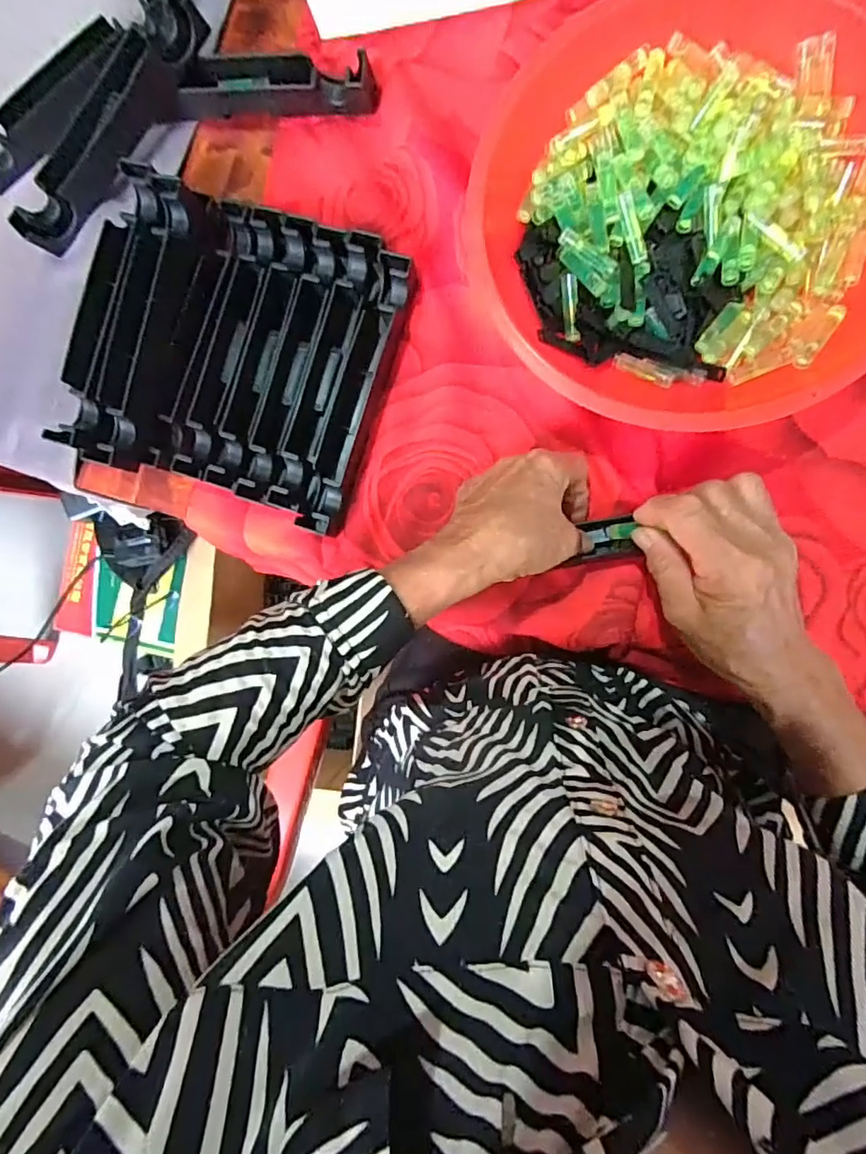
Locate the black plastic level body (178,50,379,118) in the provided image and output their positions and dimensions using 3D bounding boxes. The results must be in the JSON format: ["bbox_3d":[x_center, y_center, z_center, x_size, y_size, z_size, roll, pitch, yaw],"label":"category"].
[{"bbox_3d":[-0.110,-0.349,0.398,0.139,0.027,0.034,4,91,9],"label":"black plastic level body"}]

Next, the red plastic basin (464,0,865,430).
[{"bbox_3d":[0.150,-0.205,0.340,0.233,0.083,0.243,0,91,9],"label":"red plastic basin"}]

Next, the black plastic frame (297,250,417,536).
[{"bbox_3d":[-0.052,-0.125,0.389,0.026,0.024,0.193,18,94,8],"label":"black plastic frame"}]

